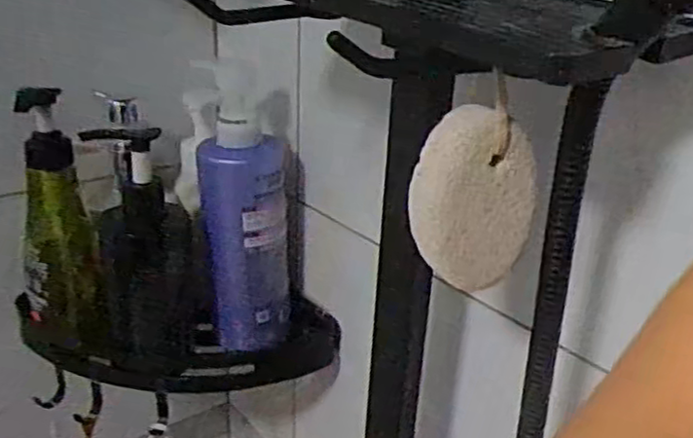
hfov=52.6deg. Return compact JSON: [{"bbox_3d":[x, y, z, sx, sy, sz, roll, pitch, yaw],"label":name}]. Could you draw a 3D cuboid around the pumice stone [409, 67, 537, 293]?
[{"bbox_3d":[0.057,-0.013,0.316,0.051,0.084,0.026,-11,26,-28],"label":"pumice stone"}]

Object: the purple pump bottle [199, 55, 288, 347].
[{"bbox_3d":[-0.083,0.002,0.583,0.071,0.230,0.053,-11,26,-28],"label":"purple pump bottle"}]

